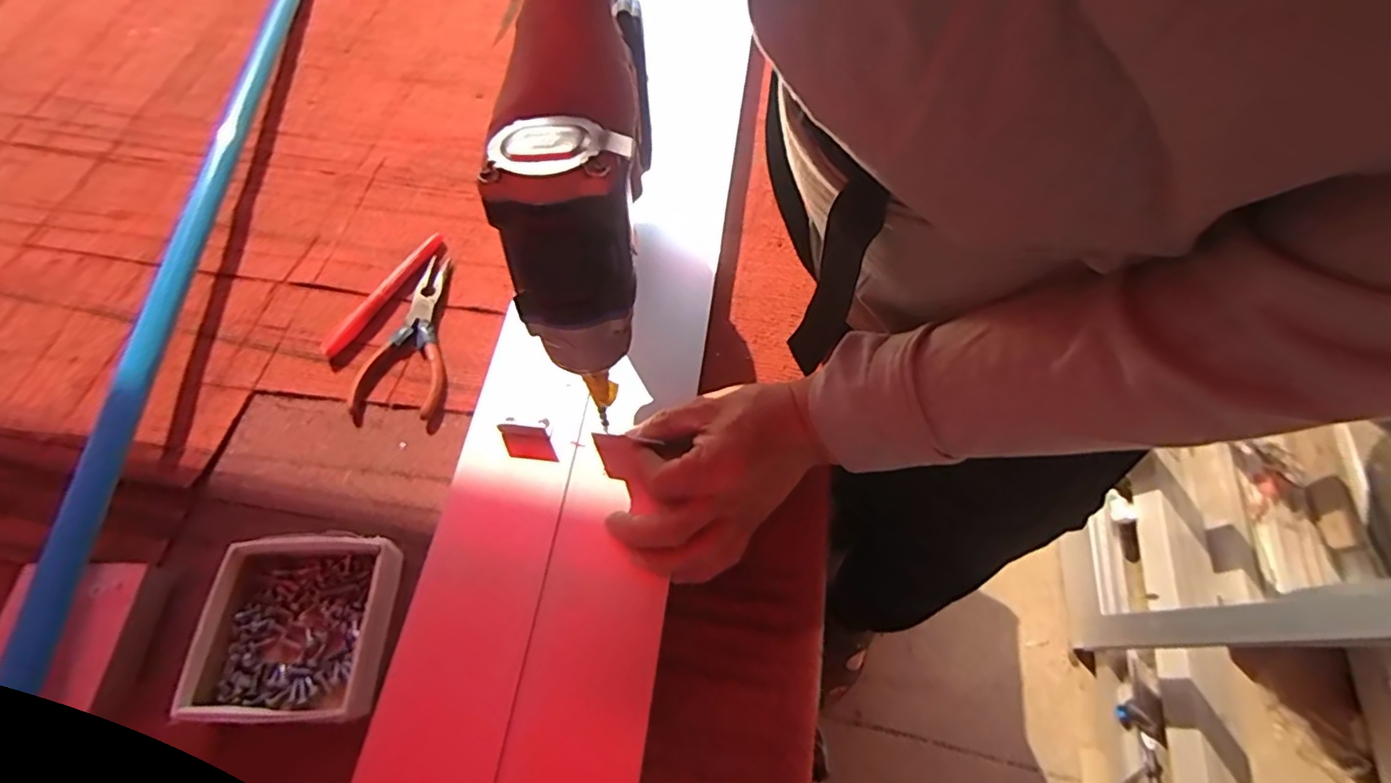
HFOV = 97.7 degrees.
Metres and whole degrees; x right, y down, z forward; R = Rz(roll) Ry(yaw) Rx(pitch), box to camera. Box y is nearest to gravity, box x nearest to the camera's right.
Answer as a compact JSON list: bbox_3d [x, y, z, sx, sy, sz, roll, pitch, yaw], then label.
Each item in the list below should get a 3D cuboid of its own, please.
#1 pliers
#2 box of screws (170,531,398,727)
[{"bbox_3d":[-0.224,-0.050,0.487,0.066,0.010,0.147,2,61,4],"label":"pliers"},{"bbox_3d":[-0.242,0.143,0.372,0.108,0.023,0.103,0,61,2],"label":"box of screws"}]

